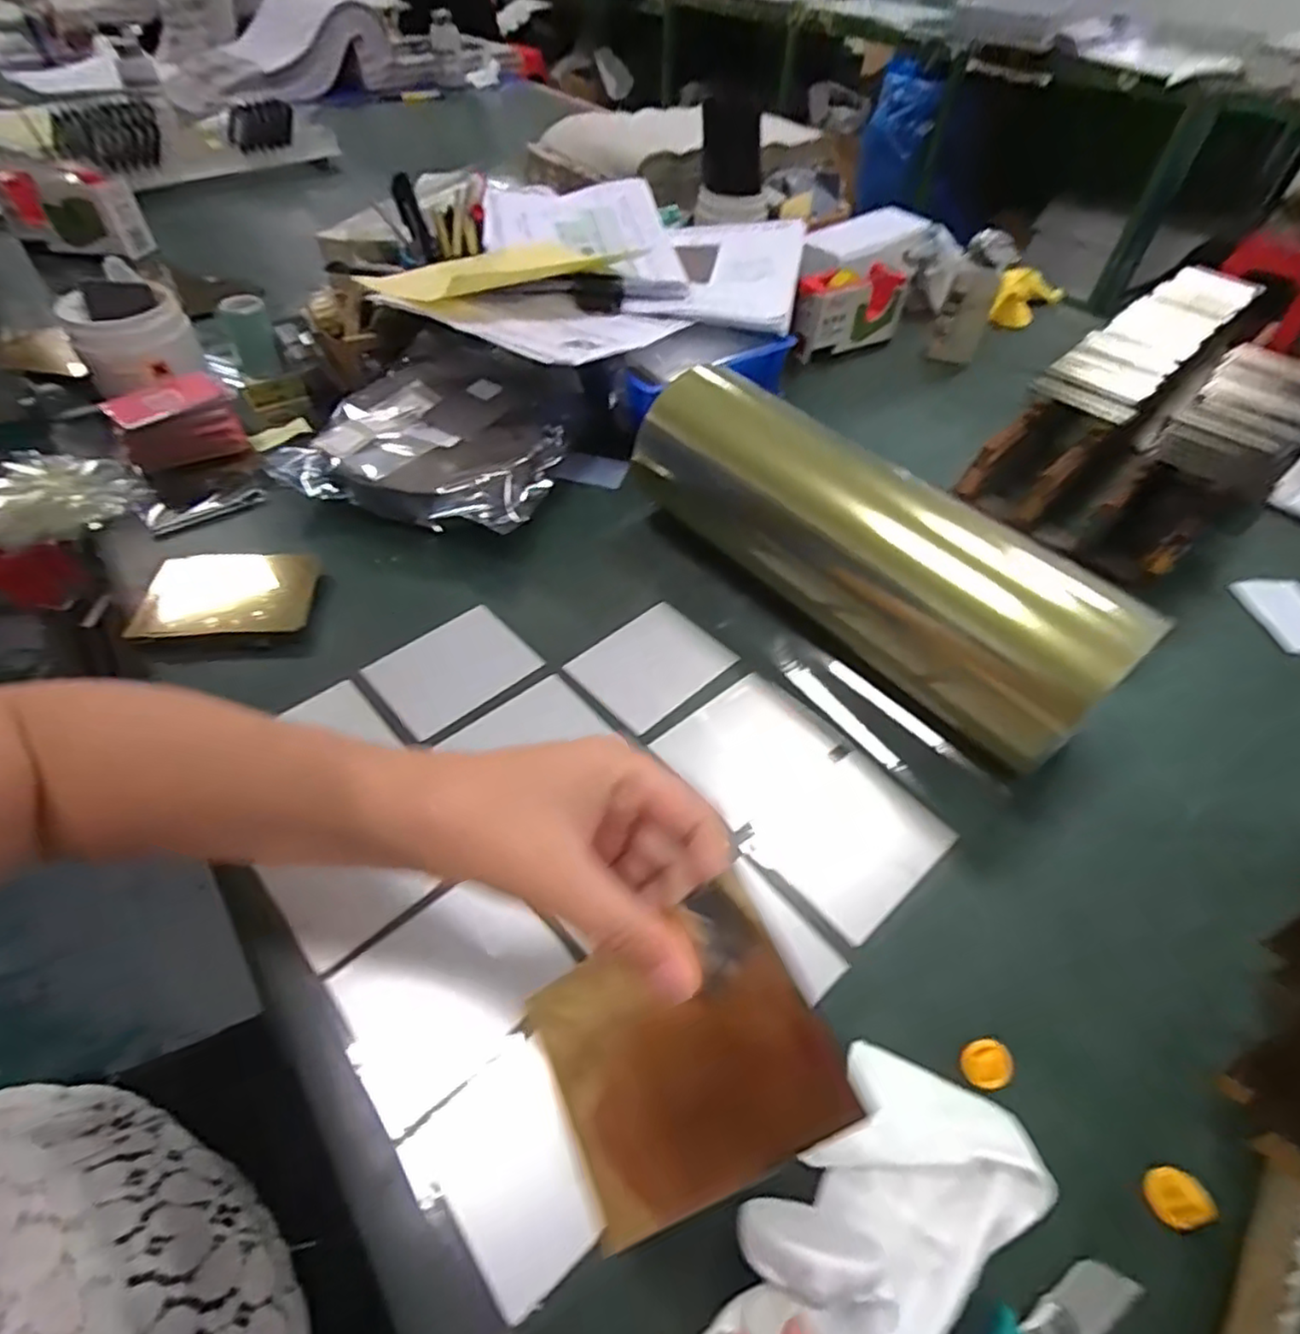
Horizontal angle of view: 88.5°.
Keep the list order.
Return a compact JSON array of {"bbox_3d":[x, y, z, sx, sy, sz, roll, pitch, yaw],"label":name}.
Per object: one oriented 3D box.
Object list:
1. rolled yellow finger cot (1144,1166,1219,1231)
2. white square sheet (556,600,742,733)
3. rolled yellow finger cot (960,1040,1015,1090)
[{"bbox_3d":[0.229,0.229,0.289,0.021,0.011,0.021,1,50,-2],"label":"rolled yellow finger cot"},{"bbox_3d":[0.002,-0.002,0.483,0.101,0.006,0.078,-35,60,-27],"label":"white square sheet"},{"bbox_3d":[0.161,0.190,0.319,0.022,0.010,0.019,-9,52,-10],"label":"rolled yellow finger cot"}]

